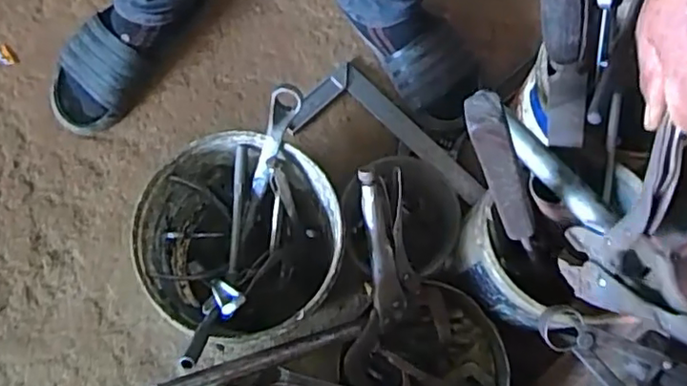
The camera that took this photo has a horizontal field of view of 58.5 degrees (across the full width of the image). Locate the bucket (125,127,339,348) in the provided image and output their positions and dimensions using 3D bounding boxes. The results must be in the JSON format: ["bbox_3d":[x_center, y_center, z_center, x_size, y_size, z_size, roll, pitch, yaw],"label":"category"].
[{"bbox_3d":[-0.105,0.055,0.671,0.185,0.187,0.190,1,75,-2],"label":"bucket"}]

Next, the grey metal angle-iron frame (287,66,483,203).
[{"bbox_3d":[0.052,-0.054,0.792,0.252,0.032,0.116,43,77,9],"label":"grey metal angle-iron frame"}]

